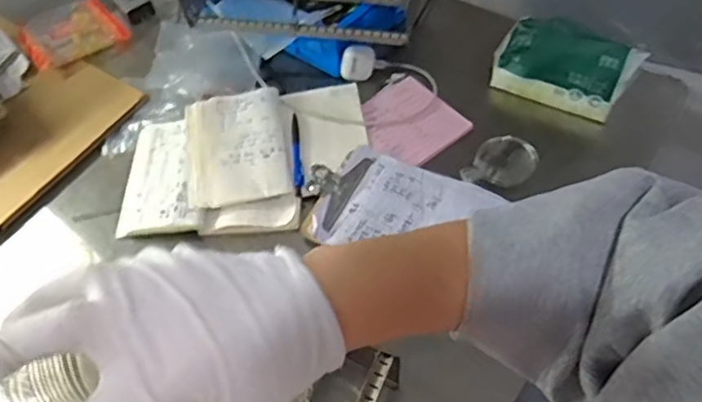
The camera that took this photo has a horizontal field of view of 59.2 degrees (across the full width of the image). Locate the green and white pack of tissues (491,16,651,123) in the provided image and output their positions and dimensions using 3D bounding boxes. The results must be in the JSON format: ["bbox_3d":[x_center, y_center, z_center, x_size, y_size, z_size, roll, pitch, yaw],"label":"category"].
[{"bbox_3d":[0.284,-0.177,0.824,0.173,0.110,0.077,24,61,20],"label":"green and white pack of tissues"}]

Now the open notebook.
[{"bbox_3d":[-0.185,-0.048,0.805,0.230,0.040,0.203,-5,55,2],"label":"open notebook"}]

